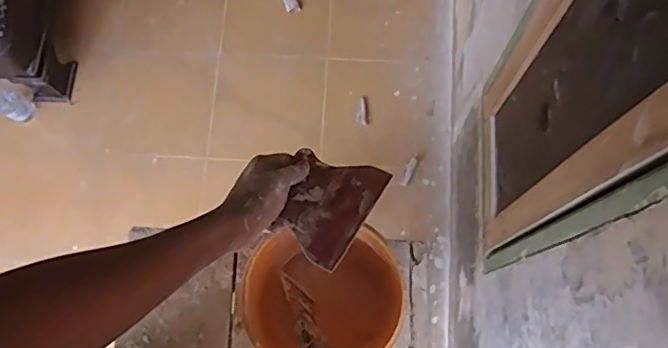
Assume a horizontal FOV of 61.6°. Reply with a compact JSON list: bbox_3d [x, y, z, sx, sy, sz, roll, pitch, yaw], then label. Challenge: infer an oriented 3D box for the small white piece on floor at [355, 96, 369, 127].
[{"bbox_3d":[0.097,-0.219,1.952,0.045,0.016,0.105,-5,76,0],"label":"small white piece on floor"}]

